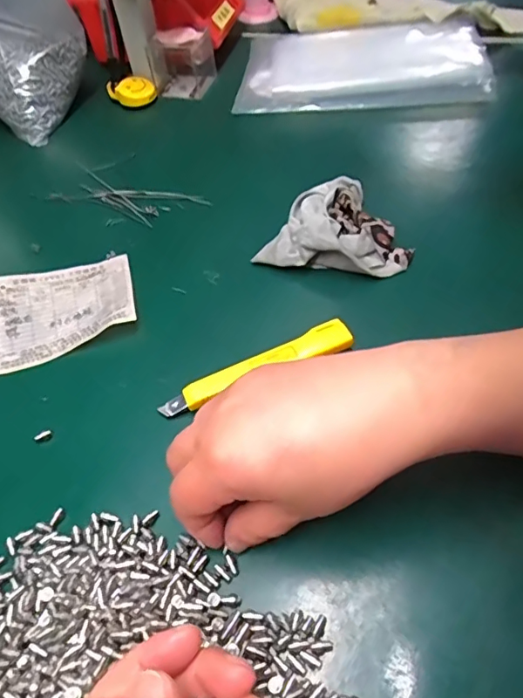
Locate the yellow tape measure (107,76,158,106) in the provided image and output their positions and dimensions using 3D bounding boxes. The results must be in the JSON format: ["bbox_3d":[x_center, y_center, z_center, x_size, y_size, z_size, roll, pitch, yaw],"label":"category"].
[{"bbox_3d":[-0.147,-0.290,0.589,0.052,0.023,0.037,-13,52,-4],"label":"yellow tape measure"}]

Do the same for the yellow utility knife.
[{"bbox_3d":[-0.002,0.013,0.334,0.128,0.015,0.019,-21,53,-11],"label":"yellow utility knife"}]

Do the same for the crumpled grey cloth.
[{"bbox_3d":[0.064,-0.097,0.407,0.107,0.034,0.095,12,54,16],"label":"crumpled grey cloth"}]

